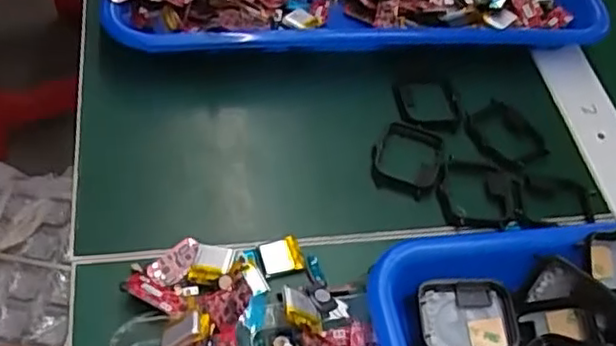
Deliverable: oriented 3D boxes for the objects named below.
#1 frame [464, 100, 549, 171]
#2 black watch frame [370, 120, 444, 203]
[{"bbox_3d":[0.116,-0.023,0.390,0.032,0.011,0.047,-18,60,-22],"label":"frame"},{"bbox_3d":[0.056,-0.009,0.367,0.039,0.008,0.049,20,53,4],"label":"black watch frame"}]

